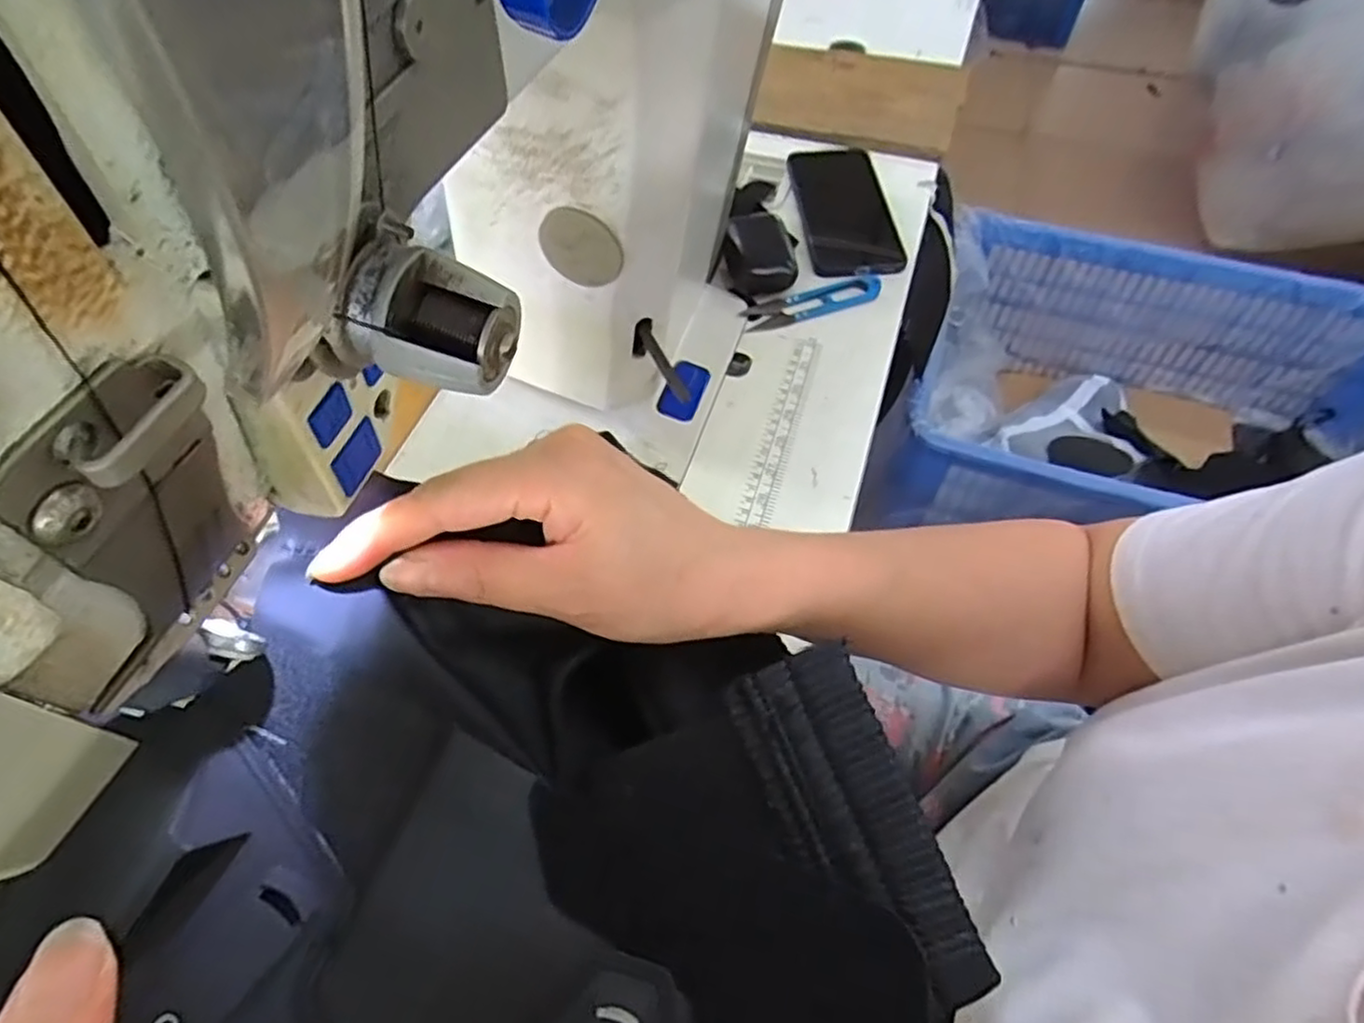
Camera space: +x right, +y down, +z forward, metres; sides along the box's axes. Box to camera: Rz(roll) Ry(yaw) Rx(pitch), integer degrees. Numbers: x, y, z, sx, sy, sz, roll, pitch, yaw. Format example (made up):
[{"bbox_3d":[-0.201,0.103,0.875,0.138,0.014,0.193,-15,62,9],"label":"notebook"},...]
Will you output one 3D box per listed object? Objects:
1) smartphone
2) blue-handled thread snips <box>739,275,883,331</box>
[{"bbox_3d":[0.146,-0.283,0.636,0.078,0.015,0.201,-4,58,-2],"label":"smartphone"},{"bbox_3d":[0.108,-0.170,0.566,0.123,0.006,0.029,-19,59,-11],"label":"blue-handled thread snips"}]

